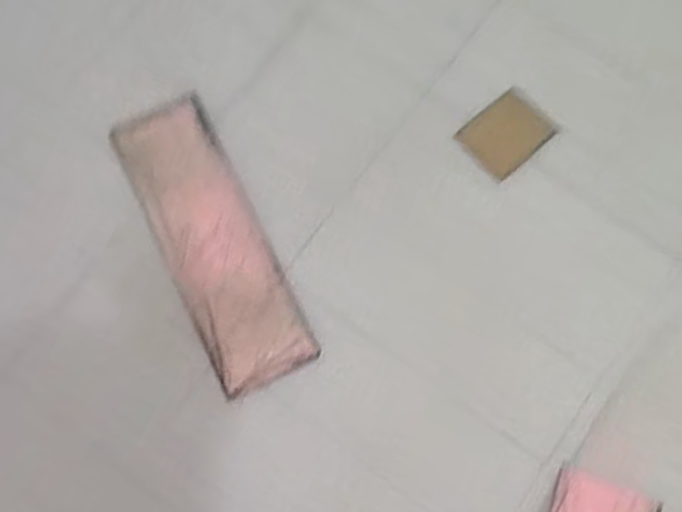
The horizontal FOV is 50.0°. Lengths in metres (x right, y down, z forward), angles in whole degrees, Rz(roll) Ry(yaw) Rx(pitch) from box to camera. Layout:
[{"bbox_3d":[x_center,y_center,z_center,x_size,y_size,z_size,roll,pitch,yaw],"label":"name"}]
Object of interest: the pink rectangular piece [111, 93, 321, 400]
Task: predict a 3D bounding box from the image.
[{"bbox_3d":[-0.106,-0.014,0.602,0.082,0.012,0.247,-26,77,-5],"label":"pink rectangular piece"}]

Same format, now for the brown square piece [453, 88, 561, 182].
[{"bbox_3d":[0.143,-0.105,0.633,0.072,0.005,0.057,-40,79,-8],"label":"brown square piece"}]

